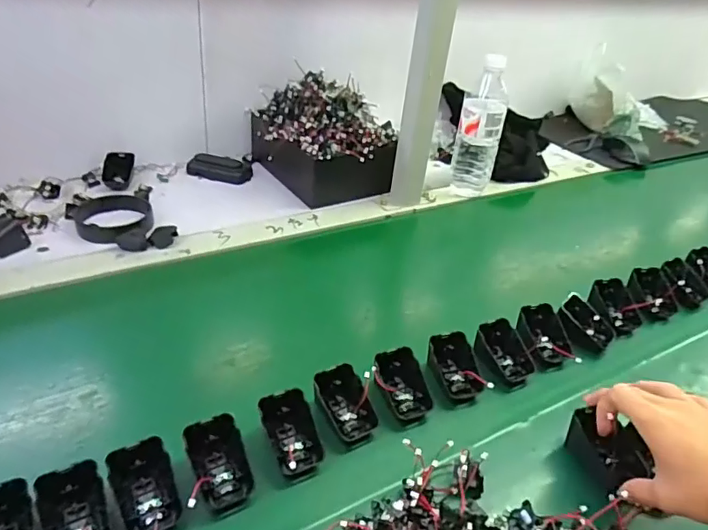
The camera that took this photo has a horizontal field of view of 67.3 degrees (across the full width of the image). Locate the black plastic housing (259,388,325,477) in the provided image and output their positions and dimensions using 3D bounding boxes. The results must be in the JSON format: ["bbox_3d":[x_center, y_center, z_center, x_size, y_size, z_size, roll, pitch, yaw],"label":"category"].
[{"bbox_3d":[-0.054,0.149,0.465,0.045,0.046,0.059,-14,40,-28],"label":"black plastic housing"}]

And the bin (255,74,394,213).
[{"bbox_3d":[-0.050,-0.215,0.884,0.183,0.142,0.229,-13,39,-26],"label":"bin"}]

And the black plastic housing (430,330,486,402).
[{"bbox_3d":[0.105,0.106,0.552,0.046,0.044,0.062,-8,37,-21],"label":"black plastic housing"}]

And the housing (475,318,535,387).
[{"bbox_3d":[0.164,0.094,0.575,0.042,0.042,0.059,-13,39,-26],"label":"housing"}]

